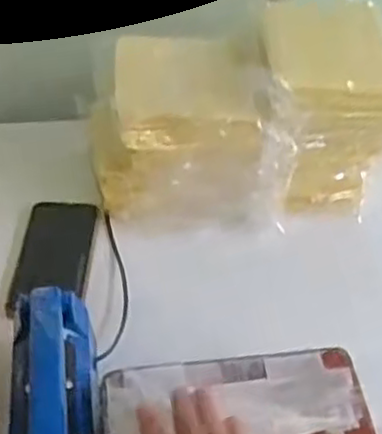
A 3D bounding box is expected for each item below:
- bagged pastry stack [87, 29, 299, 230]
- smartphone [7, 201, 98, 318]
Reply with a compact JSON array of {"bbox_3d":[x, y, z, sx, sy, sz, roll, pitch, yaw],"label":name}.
[{"bbox_3d":[-0.001,-0.092,0.766,0.211,0.163,0.130,3,46,0],"label":"bagged pastry stack"},{"bbox_3d":[-0.146,0.039,0.761,0.073,0.011,0.159,2,46,-1],"label":"smartphone"}]

